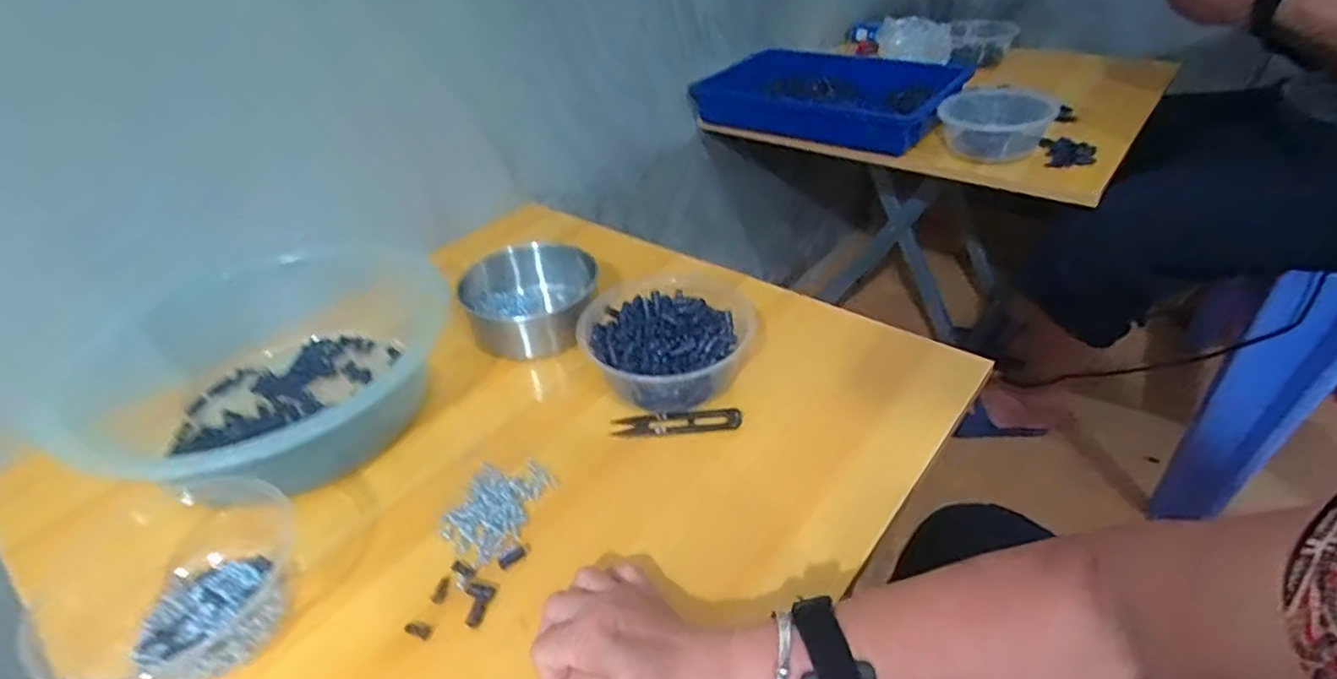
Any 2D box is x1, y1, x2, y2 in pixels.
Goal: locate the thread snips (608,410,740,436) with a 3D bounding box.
[{"bbox_3d":[0.007,0.066,0.531,0.100,0.016,0.022,-3,37,1],"label":"thread snips"}]

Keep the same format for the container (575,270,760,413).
[{"bbox_3d":[0.001,0.007,0.573,0.139,0.076,0.129,-2,37,2],"label":"container"}]

